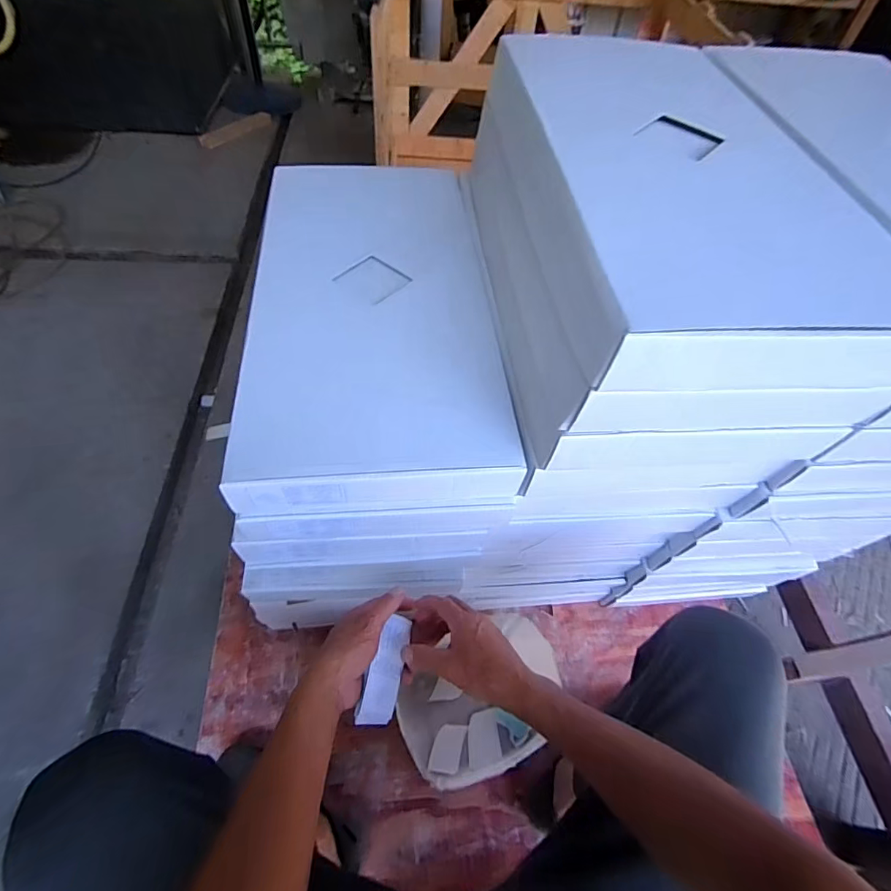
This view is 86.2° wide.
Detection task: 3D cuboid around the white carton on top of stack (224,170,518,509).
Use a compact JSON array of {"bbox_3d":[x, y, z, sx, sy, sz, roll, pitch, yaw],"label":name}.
[{"bbox_3d":[-0.101,-0.215,0.670,0.318,0.064,0.632,-2,57,-7],"label":"white carton on top of stack"}]

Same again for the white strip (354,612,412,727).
[{"bbox_3d":[-0.064,0.236,0.504,0.008,0.048,0.106,-12,56,38],"label":"white strip"}]

